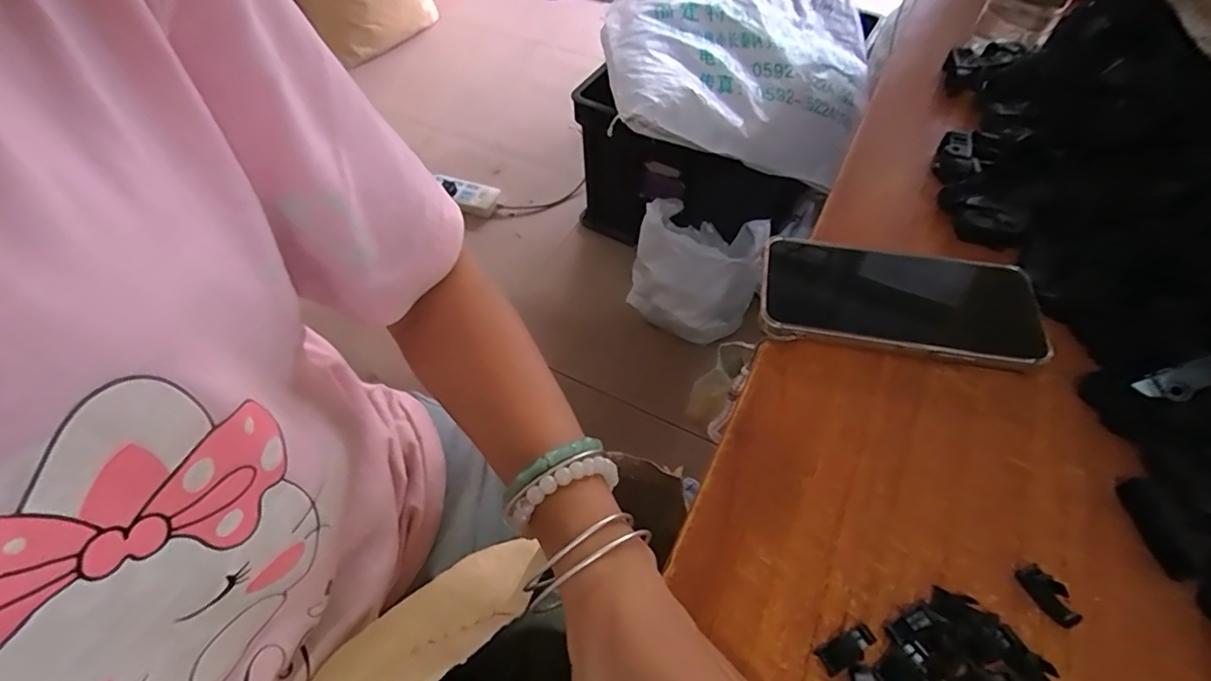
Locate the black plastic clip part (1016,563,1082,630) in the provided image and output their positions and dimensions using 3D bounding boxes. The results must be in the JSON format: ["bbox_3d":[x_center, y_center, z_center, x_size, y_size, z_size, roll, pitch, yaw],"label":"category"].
[{"bbox_3d":[0.204,0.117,0.258,0.012,0.009,0.027,-23,56,-14],"label":"black plastic clip part"}]

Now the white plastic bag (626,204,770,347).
[{"bbox_3d":[0.157,-0.129,1.059,0.237,0.199,0.162,26,59,18],"label":"white plastic bag"}]

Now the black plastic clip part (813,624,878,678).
[{"bbox_3d":[0.106,0.136,0.247,0.026,0.006,0.011,-22,56,-13],"label":"black plastic clip part"}]

